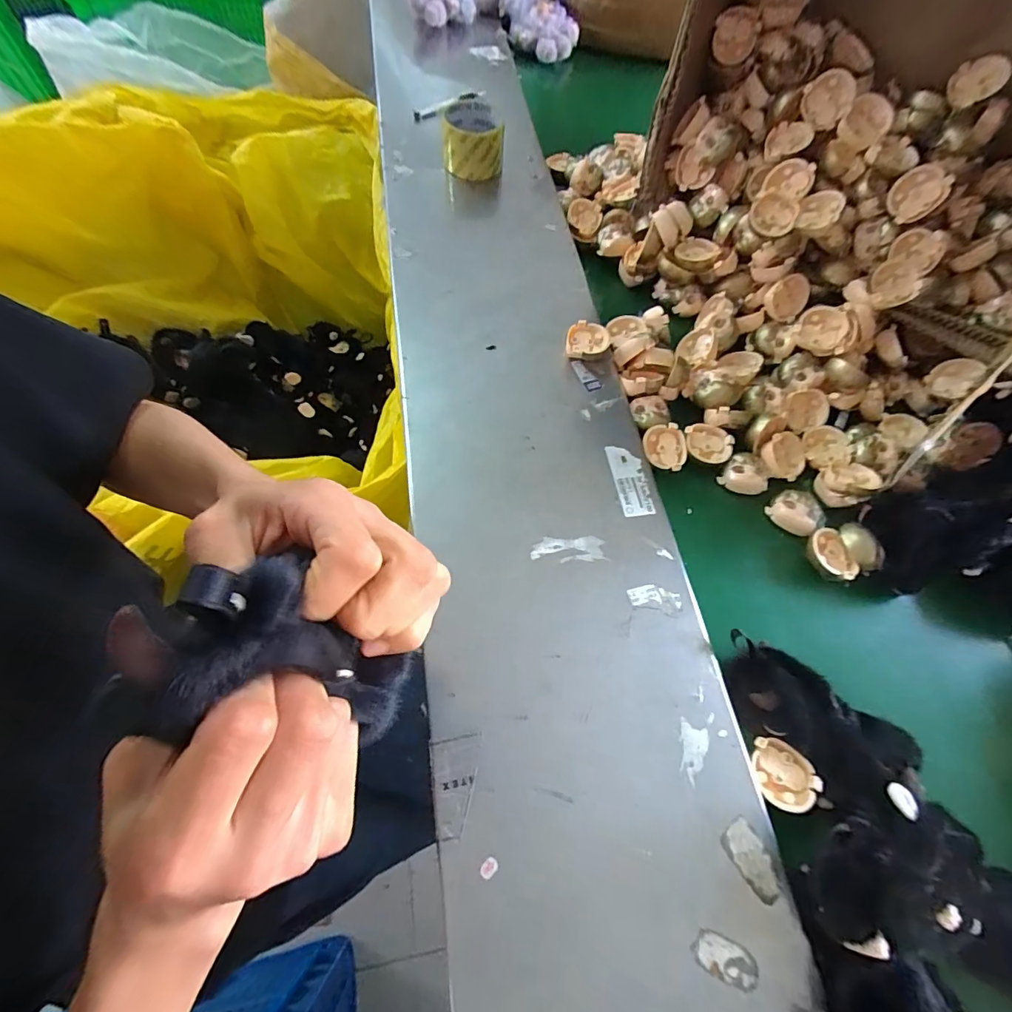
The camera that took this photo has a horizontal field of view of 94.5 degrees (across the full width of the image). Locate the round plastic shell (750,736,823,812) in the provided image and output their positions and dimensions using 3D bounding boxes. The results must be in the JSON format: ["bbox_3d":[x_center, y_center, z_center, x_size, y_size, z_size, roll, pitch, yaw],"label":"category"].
[{"bbox_3d":[0.218,0.211,0.368,0.051,0.012,0.045,33,66,11],"label":"round plastic shell"}]

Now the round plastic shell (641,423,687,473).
[{"bbox_3d":[0.168,-0.064,0.496,0.046,0.013,0.049,2,64,-4],"label":"round plastic shell"}]

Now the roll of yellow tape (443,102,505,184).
[{"bbox_3d":[-0.049,-0.511,0.664,0.083,0.064,0.088,-9,65,-9],"label":"roll of yellow tape"}]

